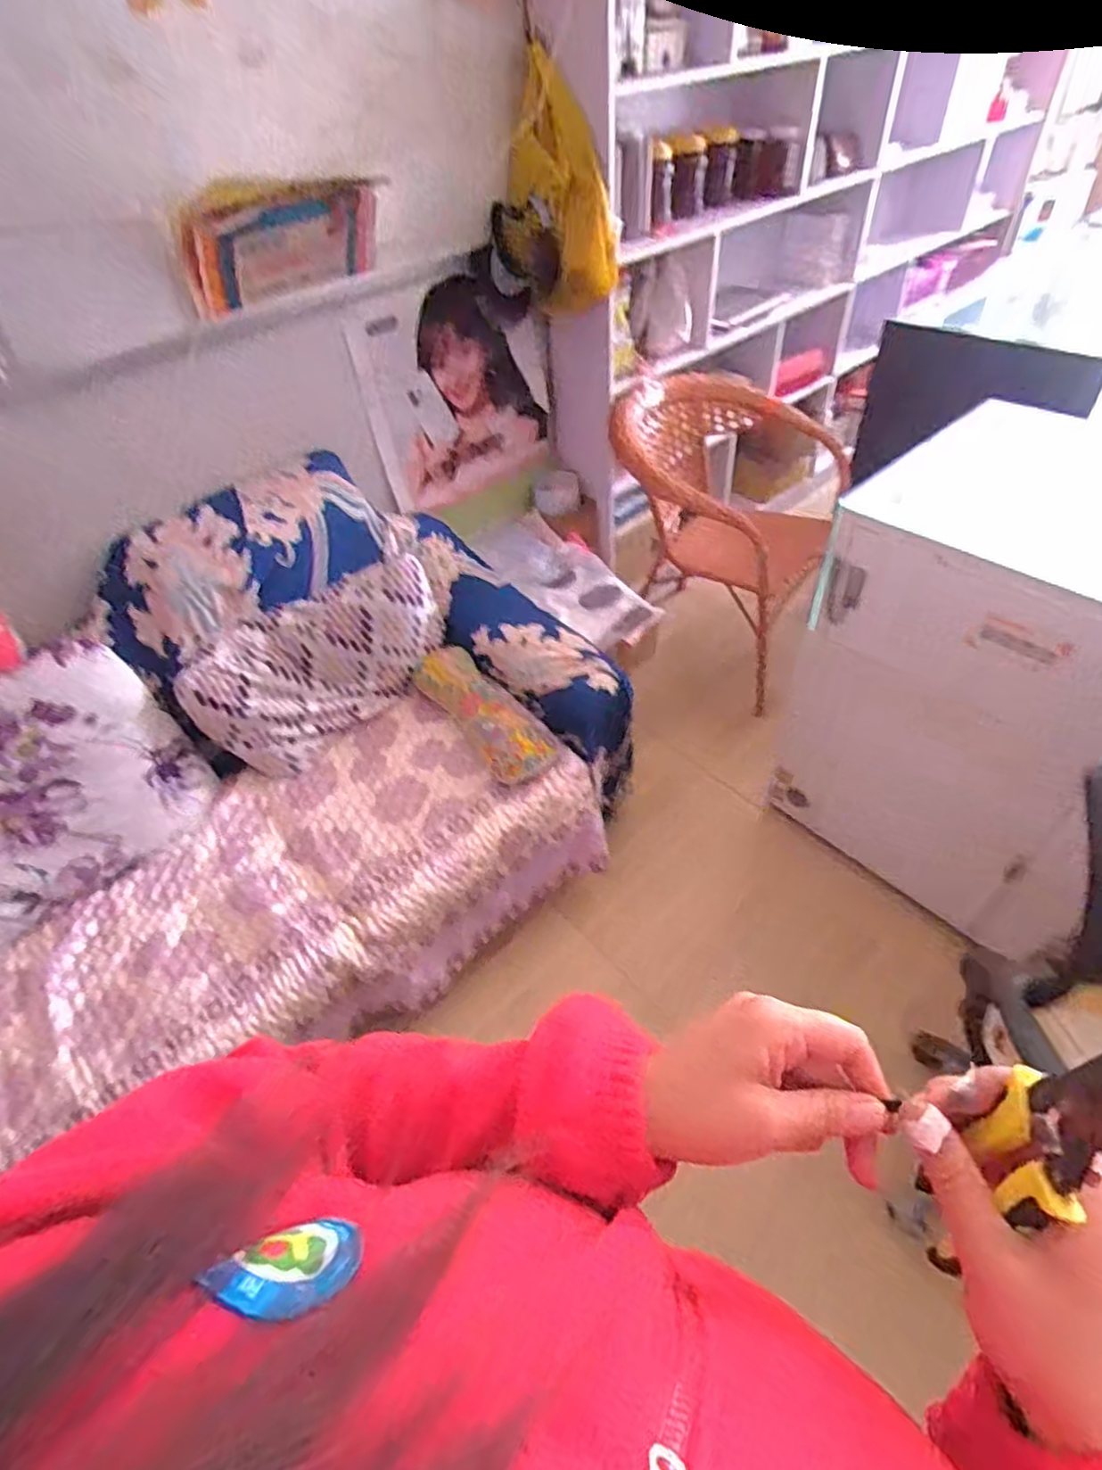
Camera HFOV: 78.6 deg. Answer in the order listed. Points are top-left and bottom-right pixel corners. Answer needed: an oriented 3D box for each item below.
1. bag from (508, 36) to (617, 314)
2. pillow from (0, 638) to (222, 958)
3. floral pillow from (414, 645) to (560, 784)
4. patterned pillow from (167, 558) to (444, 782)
[{"bbox_3d":[0.022,-1.228,1.564,0.235,0.445,0.123,27,56,28],"label":"bag"},{"bbox_3d":[-1.037,0.130,1.322,0.243,0.448,0.615,10,44,46],"label":"pillow"},{"bbox_3d":[-0.163,-0.056,1.592,0.159,0.086,0.453,-32,52,-21],"label":"floral pillow"},{"bbox_3d":[-0.538,-0.165,1.608,0.191,0.314,0.587,34,59,32],"label":"patterned pillow"}]

